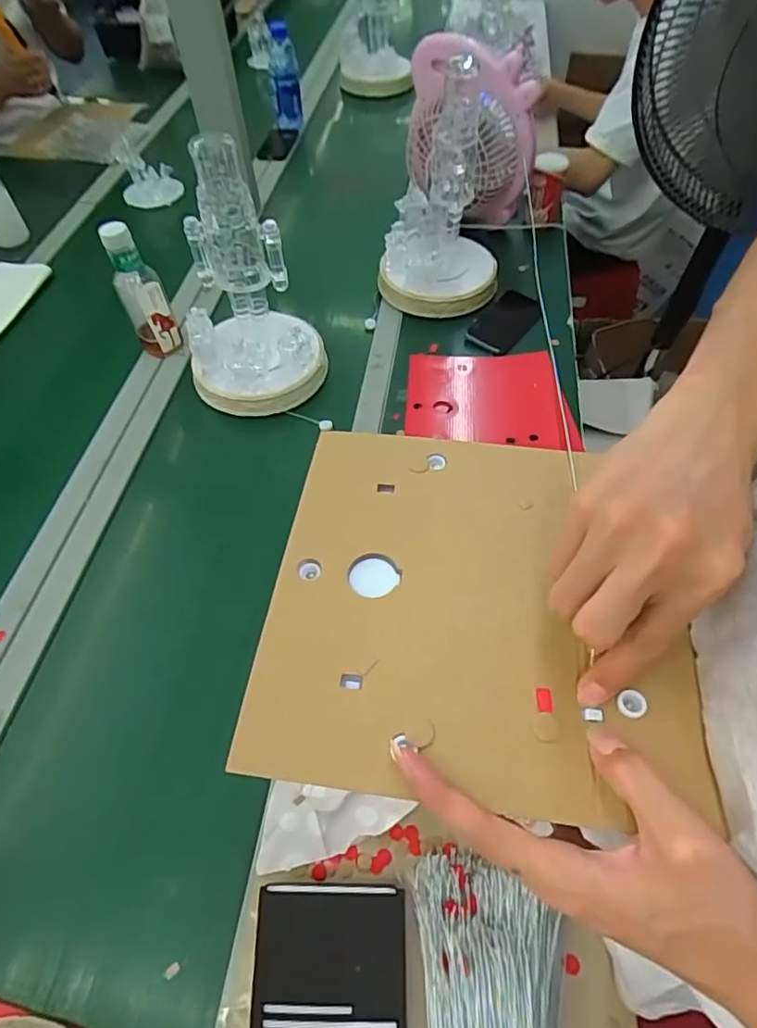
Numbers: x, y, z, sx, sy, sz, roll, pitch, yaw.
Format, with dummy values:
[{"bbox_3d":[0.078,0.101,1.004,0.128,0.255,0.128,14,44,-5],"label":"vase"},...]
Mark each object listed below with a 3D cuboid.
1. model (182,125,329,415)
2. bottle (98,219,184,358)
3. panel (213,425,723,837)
[{"bbox_3d":[-0.197,-0.334,0.794,0.188,0.324,0.193,-11,55,-4],"label":"model"},{"bbox_3d":[-0.376,-0.347,0.895,0.066,0.217,0.065,-28,58,-15],"label":"bottle"},{"bbox_3d":[0.050,0.039,0.308,0.210,0.008,0.217,4,54,7],"label":"panel"}]

